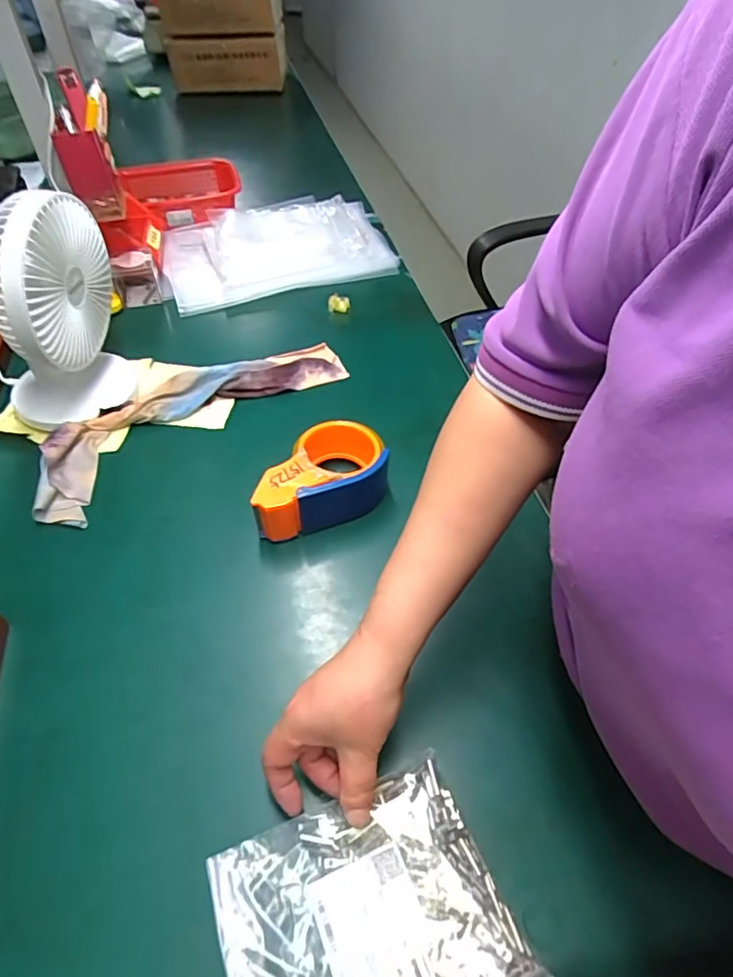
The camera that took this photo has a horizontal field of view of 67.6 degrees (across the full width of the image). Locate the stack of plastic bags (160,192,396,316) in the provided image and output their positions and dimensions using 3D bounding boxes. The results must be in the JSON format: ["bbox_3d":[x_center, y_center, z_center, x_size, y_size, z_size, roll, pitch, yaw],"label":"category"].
[{"bbox_3d":[-0.139,-0.382,0.847,0.334,0.044,0.220,-15,53,-14],"label":"stack of plastic bags"}]

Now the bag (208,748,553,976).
[{"bbox_3d":[0.000,0.272,0.345,0.167,0.018,0.142,-19,54,-17],"label":"bag"}]

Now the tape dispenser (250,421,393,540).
[{"bbox_3d":[-0.050,-0.012,0.545,0.132,0.064,0.088,-16,53,-15],"label":"tape dispenser"}]

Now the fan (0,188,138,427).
[{"bbox_3d":[-0.344,-0.176,0.579,0.114,0.249,0.154,6,51,2],"label":"fan"}]

